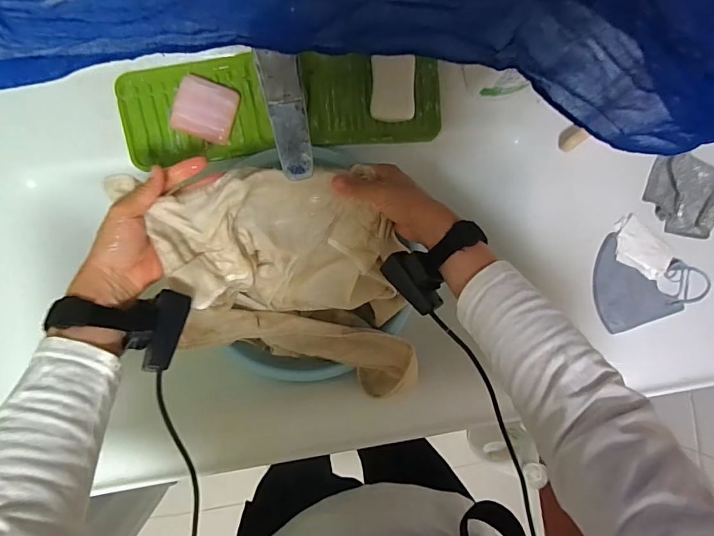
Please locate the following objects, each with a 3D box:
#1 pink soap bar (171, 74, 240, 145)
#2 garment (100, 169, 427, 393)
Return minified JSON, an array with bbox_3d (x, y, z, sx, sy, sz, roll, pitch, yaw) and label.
[{"bbox_3d":[-0.177,-0.186,0.527,0.065,0.034,0.067,14,86,-6],"label":"pink soap bar"},{"bbox_3d":[-0.074,0.032,0.499,0.247,0.158,0.262,-13,89,-7],"label":"garment"}]

